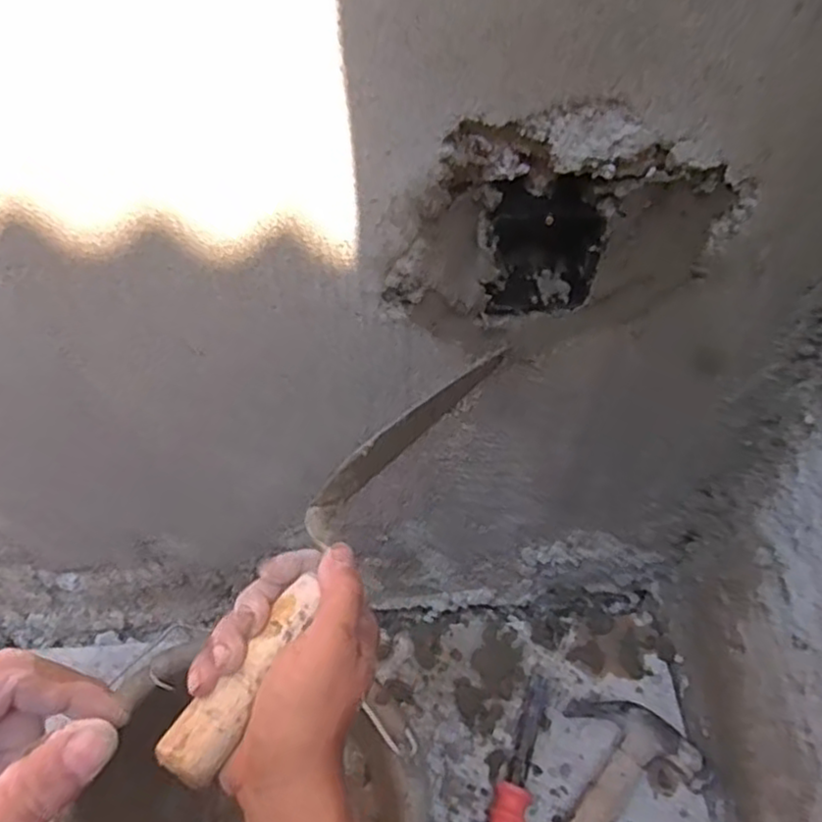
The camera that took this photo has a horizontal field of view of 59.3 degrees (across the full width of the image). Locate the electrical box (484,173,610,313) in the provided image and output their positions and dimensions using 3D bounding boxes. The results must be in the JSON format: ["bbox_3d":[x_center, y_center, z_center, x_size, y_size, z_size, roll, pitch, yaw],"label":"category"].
[{"bbox_3d":[0.083,-0.109,0.457,0.064,0.078,0.053,2,49,3],"label":"electrical box"}]

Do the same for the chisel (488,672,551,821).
[{"bbox_3d":[0.095,0.333,0.649,0.031,0.028,0.193,14,51,13],"label":"chisel"}]

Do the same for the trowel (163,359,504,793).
[{"bbox_3d":[-0.038,0.065,0.407,0.040,0.068,0.292,25,64,21],"label":"trowel"}]

